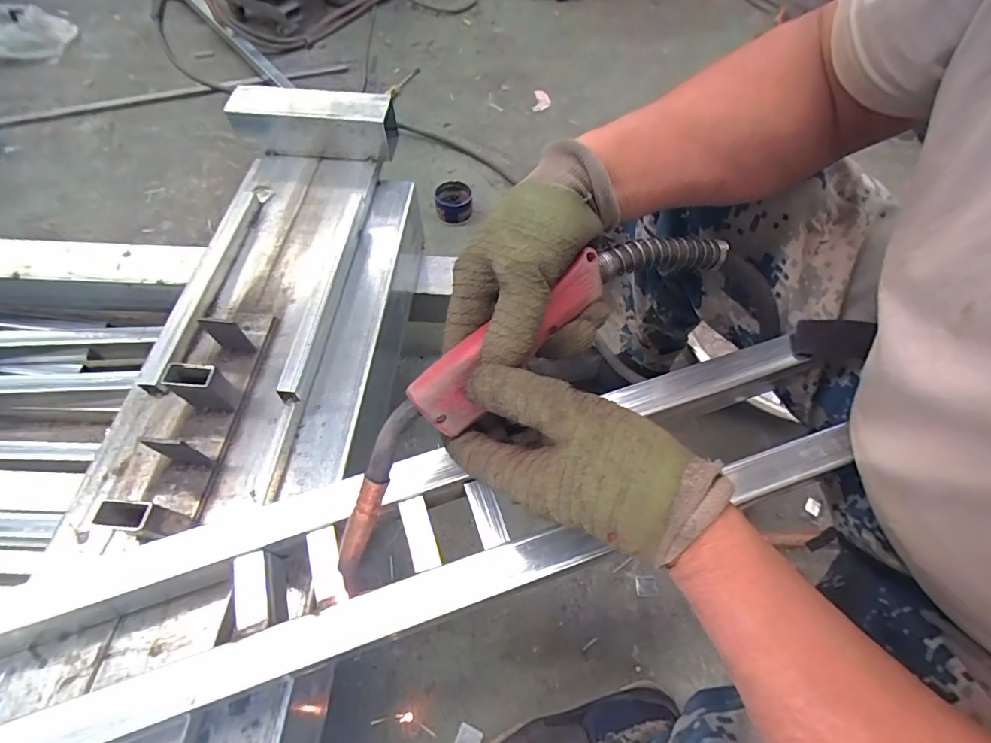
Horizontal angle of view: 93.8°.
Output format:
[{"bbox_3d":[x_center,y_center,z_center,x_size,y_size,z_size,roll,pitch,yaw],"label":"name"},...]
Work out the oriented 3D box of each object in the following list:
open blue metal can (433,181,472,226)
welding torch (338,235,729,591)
[{"bbox_3d":[-0.090,-0.361,0.992,0.078,0.054,0.083,1,60,-2],"label":"open blue metal can"},{"bbox_3d":[0.020,-0.004,0.304,0.343,0.065,0.058,-38,68,-8],"label":"welding torch"}]

